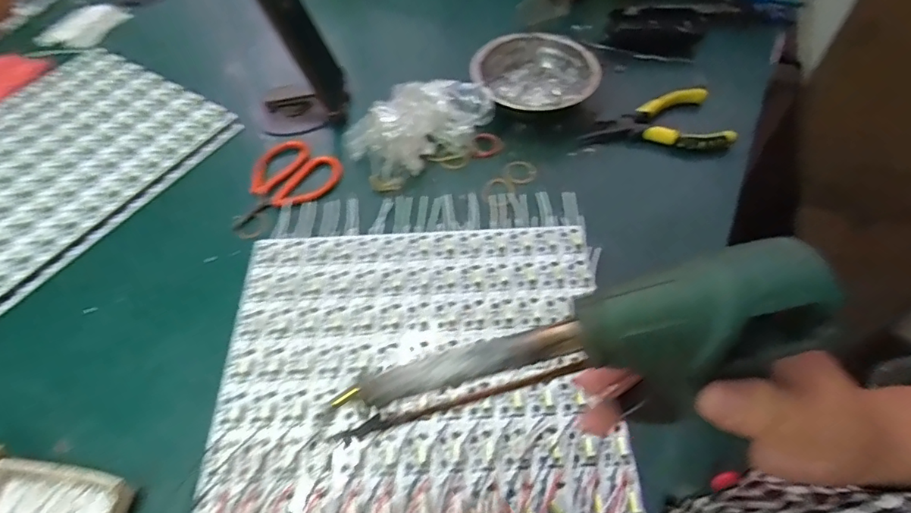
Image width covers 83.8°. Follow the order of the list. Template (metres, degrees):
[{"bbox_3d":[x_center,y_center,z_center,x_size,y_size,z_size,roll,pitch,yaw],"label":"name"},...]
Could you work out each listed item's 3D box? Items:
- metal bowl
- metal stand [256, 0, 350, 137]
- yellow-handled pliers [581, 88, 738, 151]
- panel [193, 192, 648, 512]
[{"bbox_3d":[0.084,-0.192,0.550,0.127,0.041,0.127,0,56,0],"label":"metal bowl"},{"bbox_3d":[-0.166,-0.209,0.486,0.097,0.167,0.069,-14,57,-9],"label":"metal stand"},{"bbox_3d":[0.200,-0.136,0.513,0.141,0.027,0.067,-2,56,-1],"label":"yellow-handled pliers"},{"bbox_3d":[-0.028,0.092,0.370,0.286,0.016,0.340,-2,56,0],"label":"panel"}]

